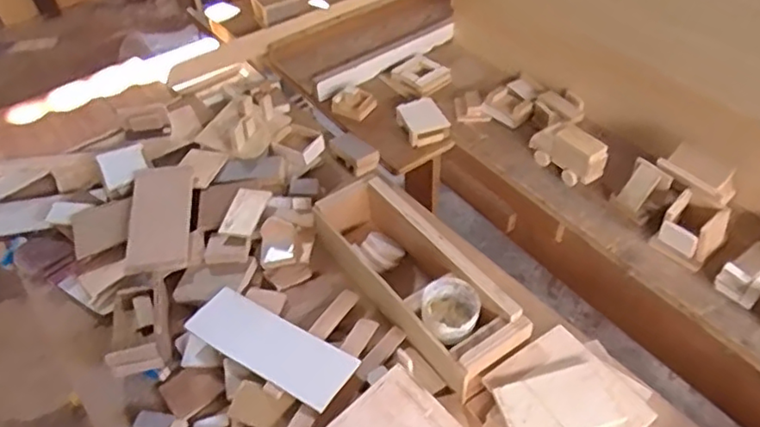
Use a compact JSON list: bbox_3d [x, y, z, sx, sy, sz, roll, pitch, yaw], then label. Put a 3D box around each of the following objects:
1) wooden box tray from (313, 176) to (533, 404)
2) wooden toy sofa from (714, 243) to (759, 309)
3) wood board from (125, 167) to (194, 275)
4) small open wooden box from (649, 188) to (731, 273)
[{"bbox_3d":[0.040,0.080,0.797,0.112,0.080,0.328,-29,50,-21],"label":"wooden box tray"},{"bbox_3d":[0.478,0.069,0.774,0.108,0.033,0.051,-29,50,-21],"label":"wooden toy sofa"},{"bbox_3d":[-0.319,0.004,0.891,0.088,0.012,0.186,-8,53,-3],"label":"wood board"},{"bbox_3d":[0.417,0.022,0.818,0.071,0.063,0.073,-35,52,-26],"label":"small open wooden box"}]

